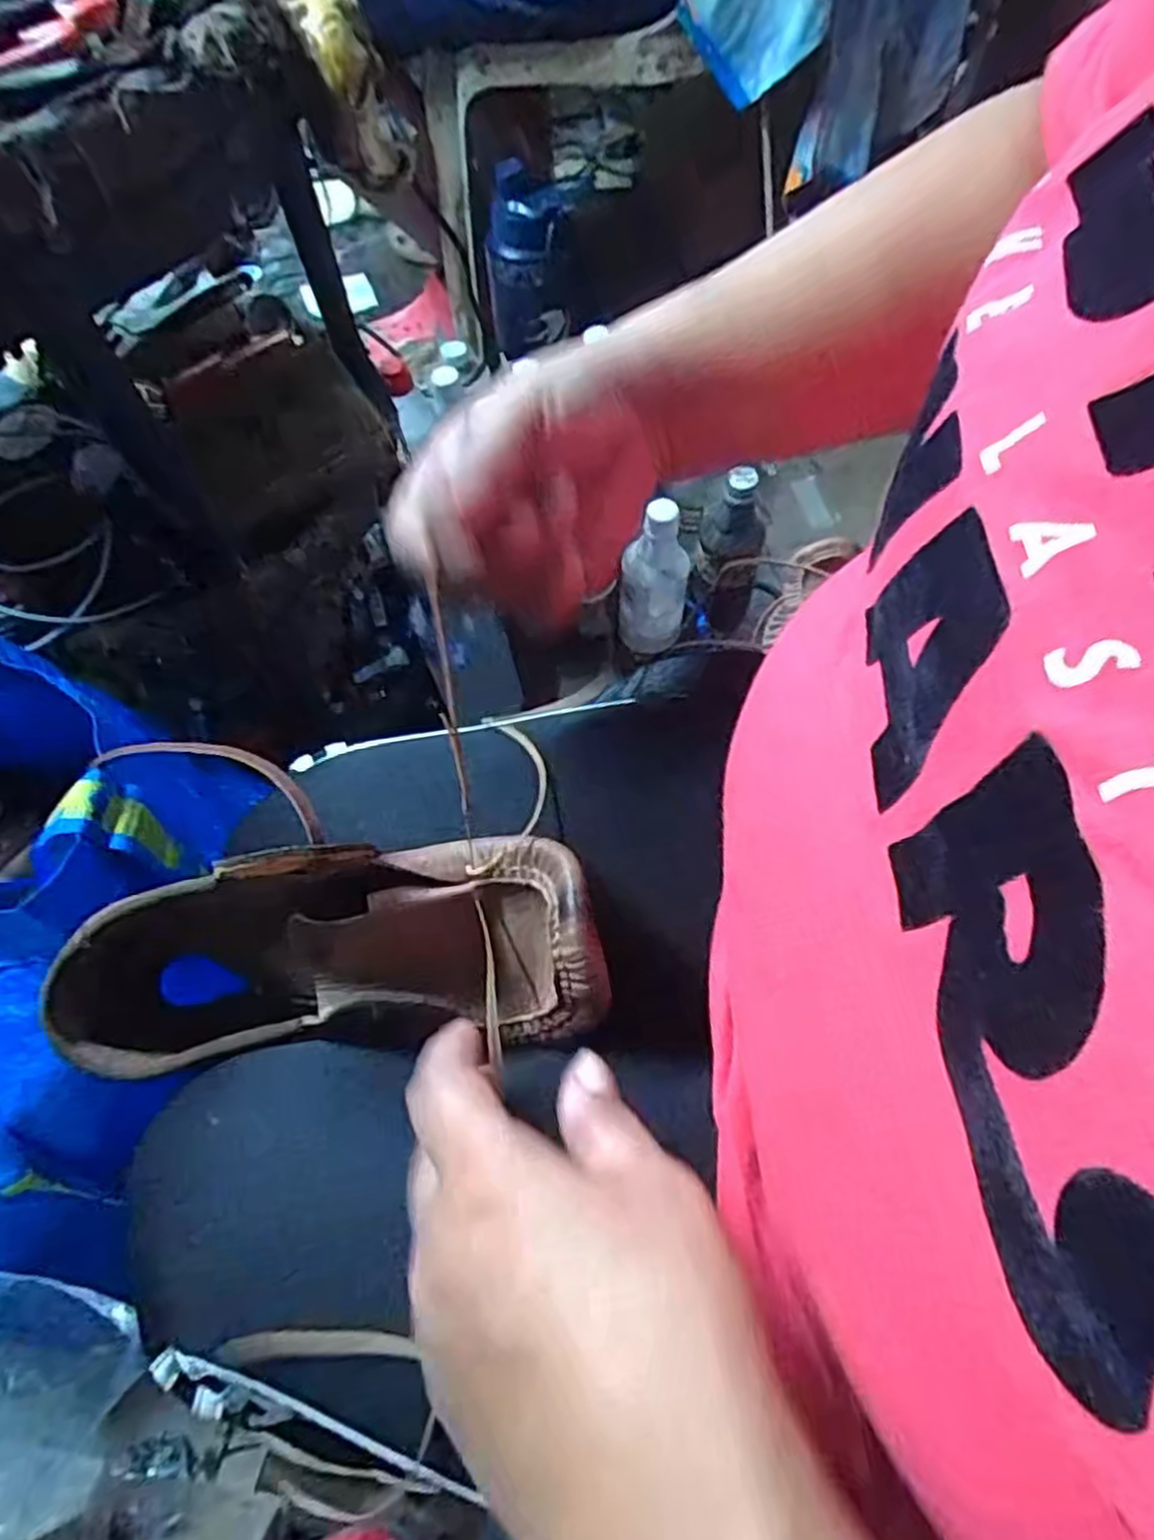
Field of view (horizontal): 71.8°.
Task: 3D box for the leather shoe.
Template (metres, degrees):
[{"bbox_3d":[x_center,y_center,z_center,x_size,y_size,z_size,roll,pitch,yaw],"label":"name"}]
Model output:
[{"bbox_3d":[-0.095,0.072,0.309,0.206,0.057,0.068,-8,63,5],"label":"leather shoe"}]

